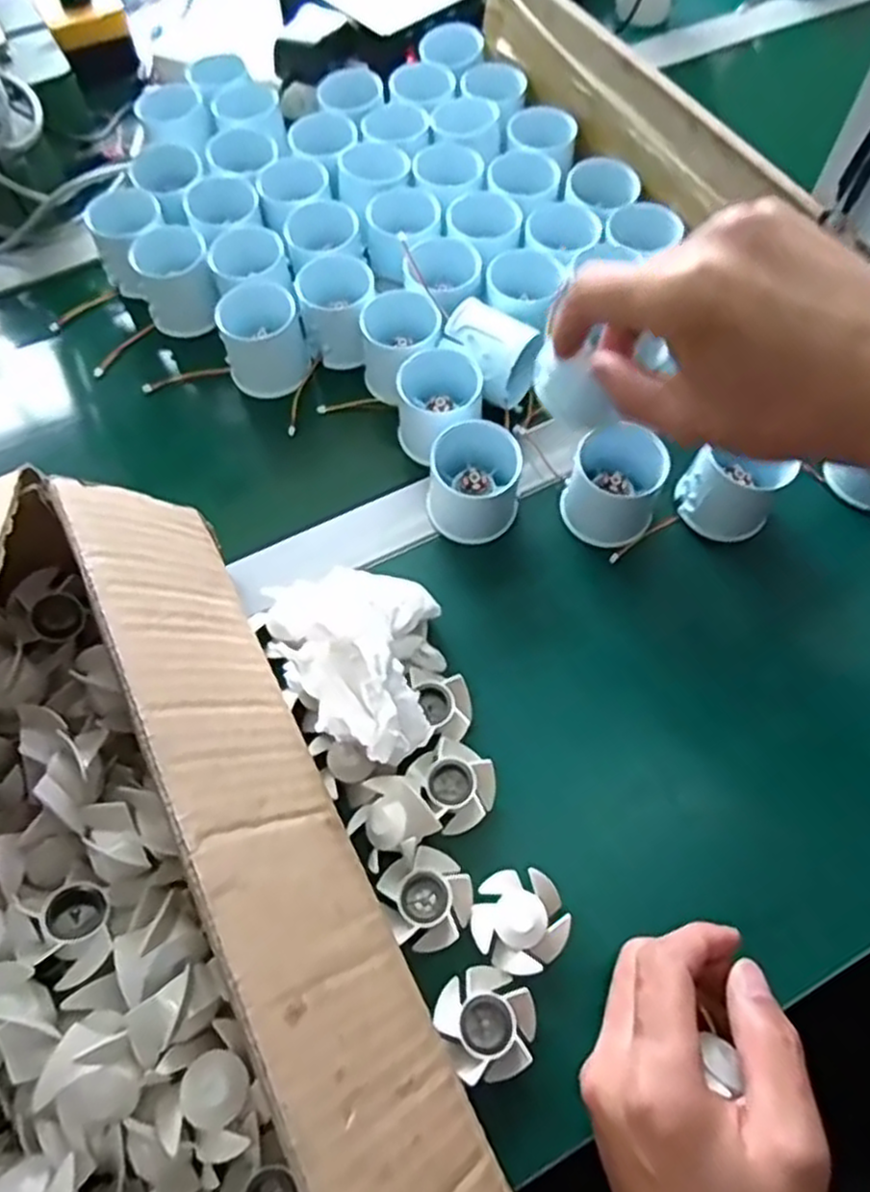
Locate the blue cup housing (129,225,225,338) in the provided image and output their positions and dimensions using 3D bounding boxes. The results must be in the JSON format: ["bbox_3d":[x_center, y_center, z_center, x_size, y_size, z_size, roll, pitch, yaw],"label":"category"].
[{"bbox_3d":[-0.181,-0.223,0.521,0.051,0.057,0.060,-20,65,-9],"label":"blue cup housing"}]

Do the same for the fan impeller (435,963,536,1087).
[{"bbox_3d":[0.024,0.189,0.329,0.041,0.017,0.043,-1,63,1],"label":"fan impeller"}]

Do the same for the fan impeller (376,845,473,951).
[{"bbox_3d":[-0.003,0.143,0.352,0.041,0.021,0.042,-1,63,1],"label":"fan impeller"}]

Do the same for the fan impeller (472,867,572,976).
[{"bbox_3d":[0.039,0.152,0.348,0.042,0.018,0.044,-1,63,1],"label":"fan impeller"}]

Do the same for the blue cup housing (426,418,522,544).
[{"bbox_3d":[0.023,-0.067,0.435,0.052,0.052,0.049,1,63,2],"label":"blue cup housing"}]

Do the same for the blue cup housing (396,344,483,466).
[{"bbox_3d":[0.003,-0.120,0.464,0.053,0.043,0.057,-24,65,-10],"label":"blue cup housing"}]

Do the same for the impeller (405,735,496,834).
[{"bbox_3d":[0.011,0.094,0.375,0.041,0.017,0.042,-36,68,-15],"label":"impeller"}]

